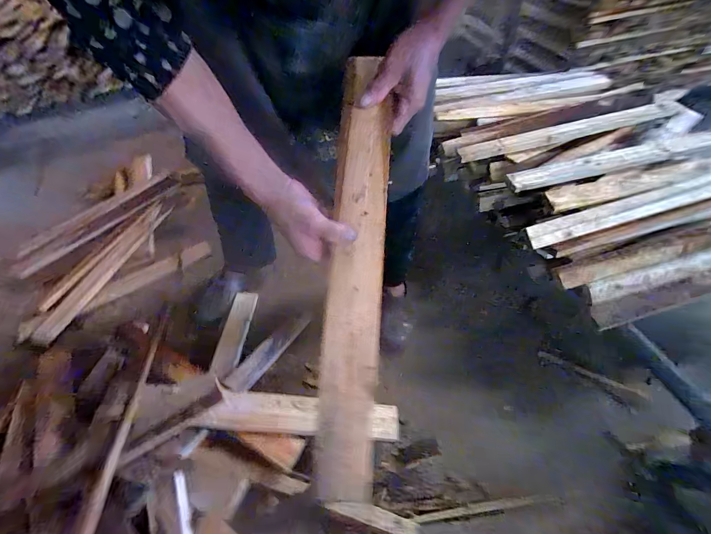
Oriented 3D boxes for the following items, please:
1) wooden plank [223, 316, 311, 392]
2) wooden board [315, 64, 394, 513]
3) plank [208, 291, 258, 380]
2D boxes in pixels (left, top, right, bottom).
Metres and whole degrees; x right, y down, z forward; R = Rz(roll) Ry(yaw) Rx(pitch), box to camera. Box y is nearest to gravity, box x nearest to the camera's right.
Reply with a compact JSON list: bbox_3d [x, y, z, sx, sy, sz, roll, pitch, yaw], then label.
[{"bbox_3d":[-0.186,0.183,0.709,0.052,0.014,0.219,24,45,24],"label":"wooden plank"},{"bbox_3d":[-0.002,0.005,0.364,0.061,0.016,0.477,3,85,9],"label":"wooden board"},{"bbox_3d":[-0.277,0.147,0.745,0.058,0.023,0.220,-2,51,5],"label":"plank"}]

